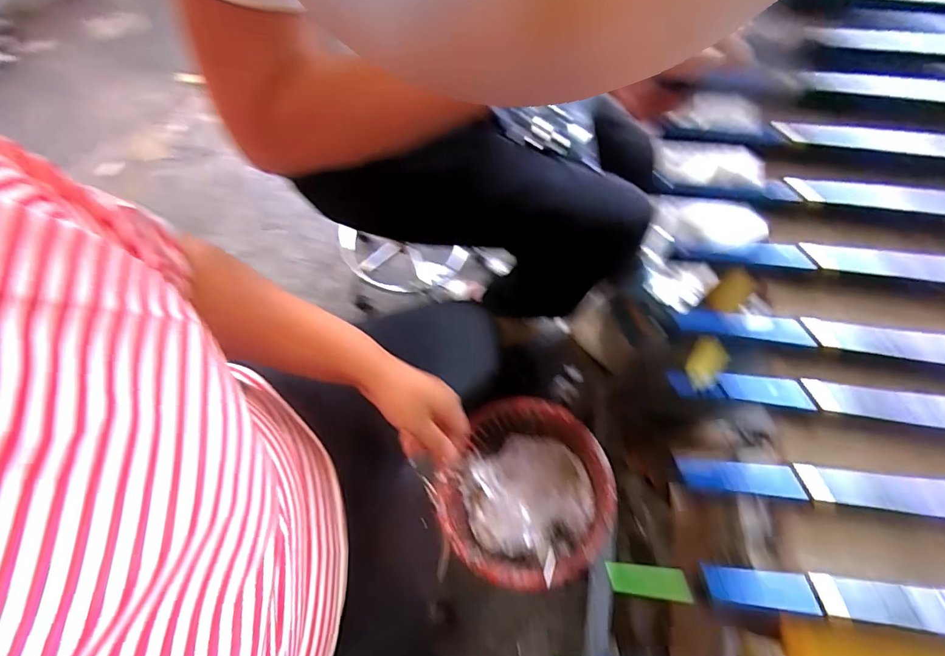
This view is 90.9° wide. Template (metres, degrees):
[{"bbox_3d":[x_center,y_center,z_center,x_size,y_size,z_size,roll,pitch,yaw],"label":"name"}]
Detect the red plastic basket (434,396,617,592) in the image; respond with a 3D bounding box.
[{"bbox_3d":[0.086,0.272,0.796,0.263,0.118,0.272,-11,70,-2],"label":"red plastic basket"}]

